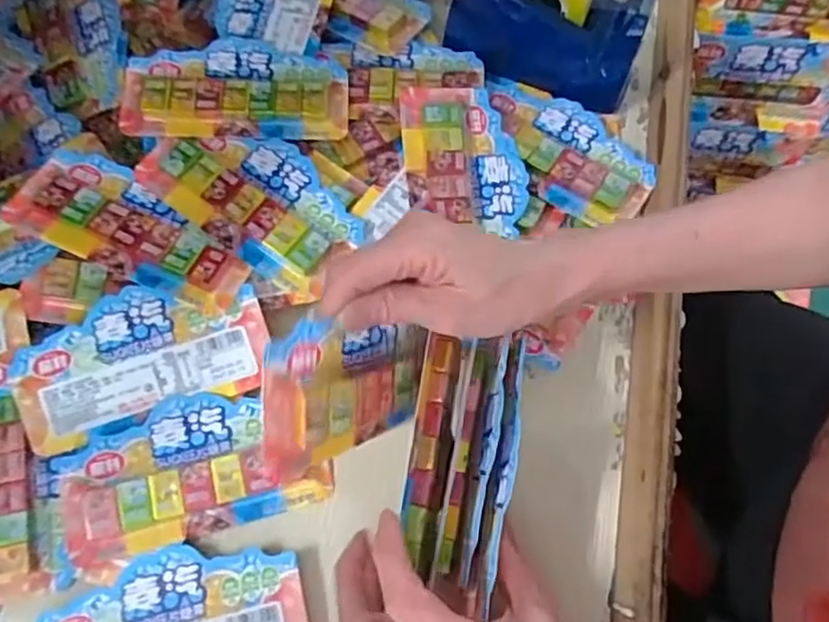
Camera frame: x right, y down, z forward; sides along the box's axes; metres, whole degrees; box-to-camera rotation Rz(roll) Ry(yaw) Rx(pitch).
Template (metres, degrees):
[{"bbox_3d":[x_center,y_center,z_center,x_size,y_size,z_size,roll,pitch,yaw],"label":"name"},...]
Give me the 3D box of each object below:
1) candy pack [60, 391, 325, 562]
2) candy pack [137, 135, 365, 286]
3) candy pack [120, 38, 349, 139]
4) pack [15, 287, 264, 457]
[{"bbox_3d":[-0.126,0.086,0.369,0.141,0.015,0.077,-13,68,-5],"label":"candy pack"},{"bbox_3d":[-0.100,-0.079,0.415,0.139,0.012,0.082,34,70,7],"label":"candy pack"},{"bbox_3d":[-0.120,-0.152,0.435,0.145,0.016,0.077,-3,68,-1],"label":"candy pack"},{"bbox_3d":[-0.161,0.027,0.385,0.141,0.006,0.076,-16,90,-9],"label":"pack"}]

